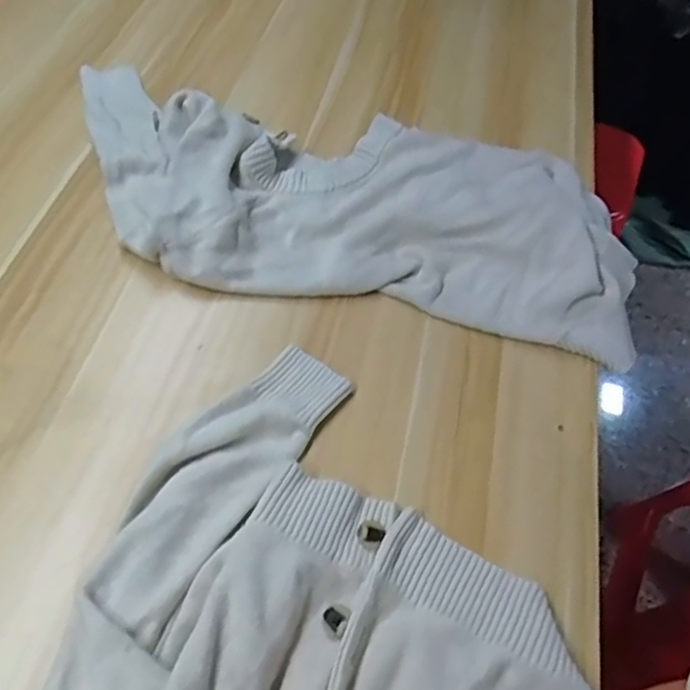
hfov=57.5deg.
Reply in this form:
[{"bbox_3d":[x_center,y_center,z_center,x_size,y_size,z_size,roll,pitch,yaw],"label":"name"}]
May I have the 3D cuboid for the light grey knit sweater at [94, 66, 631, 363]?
[{"bbox_3d":[-0.013,-0.183,0.798,0.766,0.047,0.324,14,56,4],"label":"light grey knit sweater"}]

